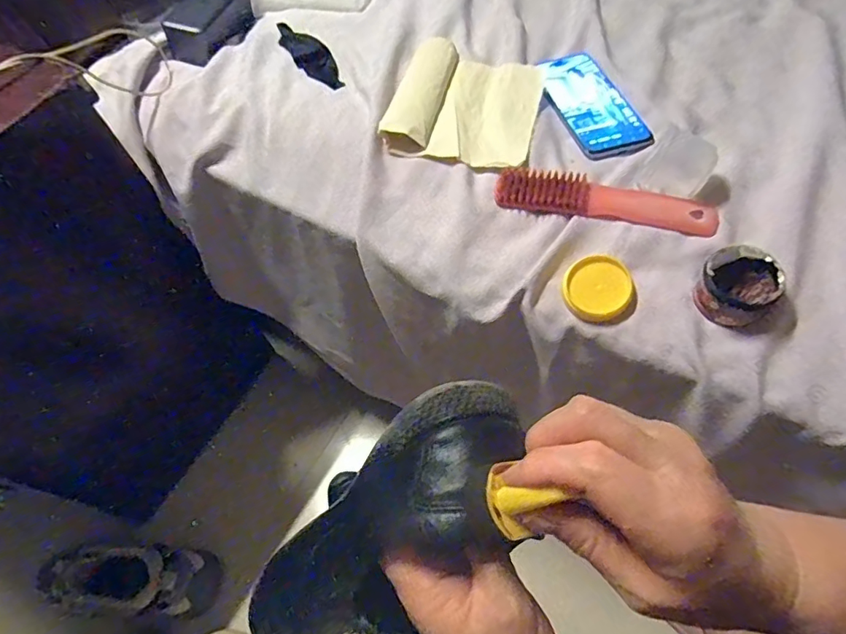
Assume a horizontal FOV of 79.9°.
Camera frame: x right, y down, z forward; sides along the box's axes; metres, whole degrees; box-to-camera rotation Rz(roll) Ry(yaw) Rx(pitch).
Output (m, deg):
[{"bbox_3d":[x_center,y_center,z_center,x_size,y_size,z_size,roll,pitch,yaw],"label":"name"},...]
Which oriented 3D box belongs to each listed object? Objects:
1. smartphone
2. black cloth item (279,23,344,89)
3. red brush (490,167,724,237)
[{"bbox_3d":[0.178,-0.229,0.539,0.073,0.011,0.164,-15,59,-3],"label":"smartphone"},{"bbox_3d":[-0.129,-0.304,0.593,0.038,0.024,0.128,-30,61,-12],"label":"black cloth item"},{"bbox_3d":[0.164,-0.106,0.456,0.190,0.023,0.039,10,61,11],"label":"red brush"}]

